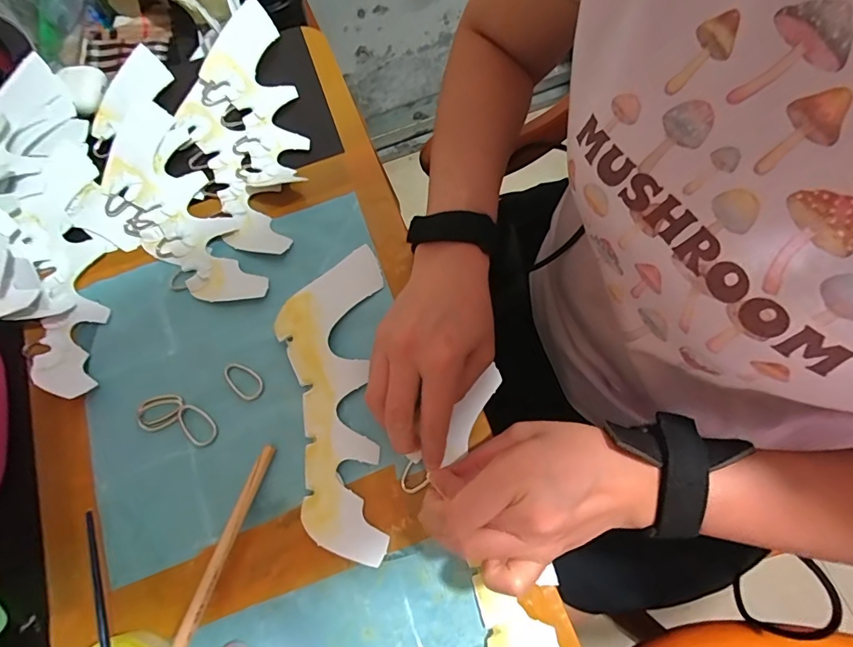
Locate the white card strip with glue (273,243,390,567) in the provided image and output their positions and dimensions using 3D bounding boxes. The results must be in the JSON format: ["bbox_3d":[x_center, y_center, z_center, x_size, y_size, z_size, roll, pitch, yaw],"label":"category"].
[{"bbox_3d":[-0.072,0.050,0.330,0.075,0.007,0.221,-2,72,-3],"label":"white card strip with glue"}]

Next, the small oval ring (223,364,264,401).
[{"bbox_3d":[-0.139,0.043,0.340,0.021,0.004,0.034,-43,77,-15],"label":"small oval ring"}]

